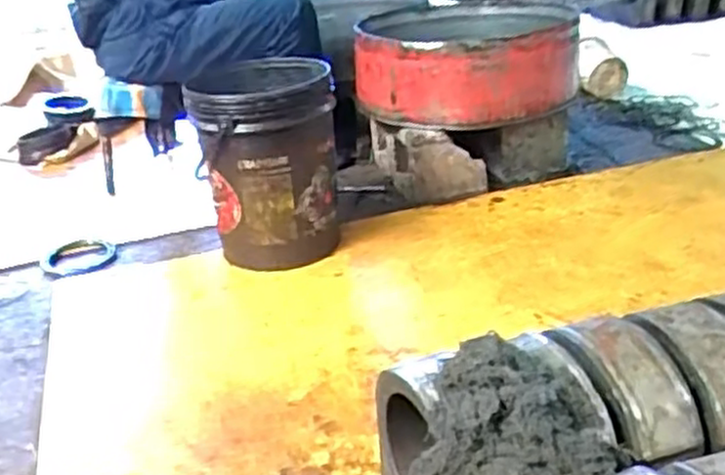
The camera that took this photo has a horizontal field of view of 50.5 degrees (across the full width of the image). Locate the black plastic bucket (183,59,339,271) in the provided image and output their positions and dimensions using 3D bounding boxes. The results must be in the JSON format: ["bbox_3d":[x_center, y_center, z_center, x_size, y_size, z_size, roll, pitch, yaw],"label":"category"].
[{"bbox_3d":[-0.197,-0.149,1.631,0.283,0.386,0.330,-7,25,-4],"label":"black plastic bucket"}]

